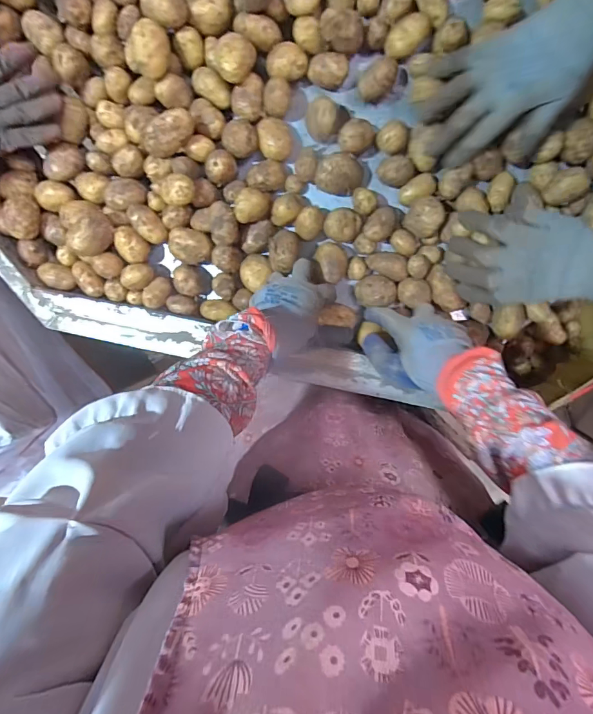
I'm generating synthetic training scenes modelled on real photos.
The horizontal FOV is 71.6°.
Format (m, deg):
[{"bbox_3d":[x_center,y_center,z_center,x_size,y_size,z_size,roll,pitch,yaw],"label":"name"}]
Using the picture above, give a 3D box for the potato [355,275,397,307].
[{"bbox_3d":[0.103,-0.085,0.535,0.051,0.033,0.044,3,98,8],"label":"potato"}]

